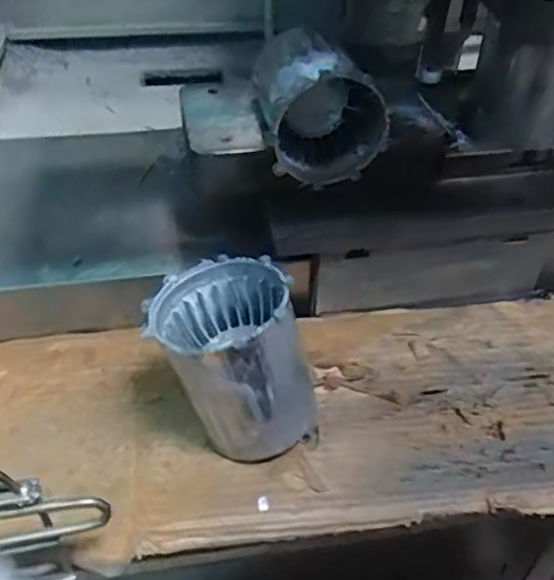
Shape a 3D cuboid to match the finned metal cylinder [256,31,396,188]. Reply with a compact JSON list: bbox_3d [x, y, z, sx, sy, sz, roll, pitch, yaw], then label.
[{"bbox_3d":[0.037,-0.157,0.539,0.095,0.093,0.101,-5,42,-8],"label":"finned metal cylinder"}]

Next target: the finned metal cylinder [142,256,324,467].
[{"bbox_3d":[-0.035,0.050,0.452,0.091,0.120,0.110,-20,46,-23],"label":"finned metal cylinder"}]

